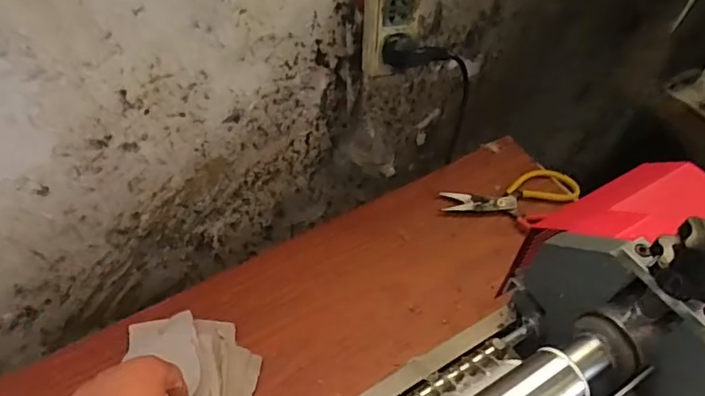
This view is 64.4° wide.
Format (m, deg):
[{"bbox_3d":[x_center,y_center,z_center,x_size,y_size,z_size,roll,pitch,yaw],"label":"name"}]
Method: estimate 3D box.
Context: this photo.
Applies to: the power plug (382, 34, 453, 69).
[{"bbox_3d":[0.069,-0.155,0.604,0.072,0.027,0.025,9,51,2],"label":"power plug"}]

